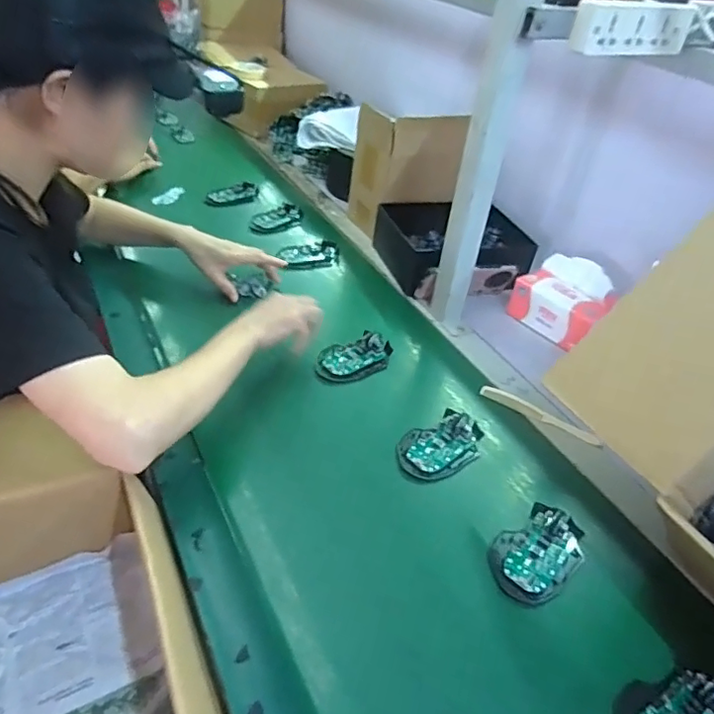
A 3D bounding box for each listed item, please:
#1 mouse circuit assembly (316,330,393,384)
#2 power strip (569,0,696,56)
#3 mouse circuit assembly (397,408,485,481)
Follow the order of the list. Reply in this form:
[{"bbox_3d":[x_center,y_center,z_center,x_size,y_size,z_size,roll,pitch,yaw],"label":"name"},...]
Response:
[{"bbox_3d":[-0.001,-0.002,0.792,0.114,0.021,0.069,-16,45,-24],"label":"mouse circuit assembly"},{"bbox_3d":[0.331,-0.392,0.662,0.172,0.054,0.027,-13,44,-21],"label":"power strip"},{"bbox_3d":[0.105,0.103,0.674,0.120,0.019,0.077,-22,48,-29],"label":"mouse circuit assembly"}]

